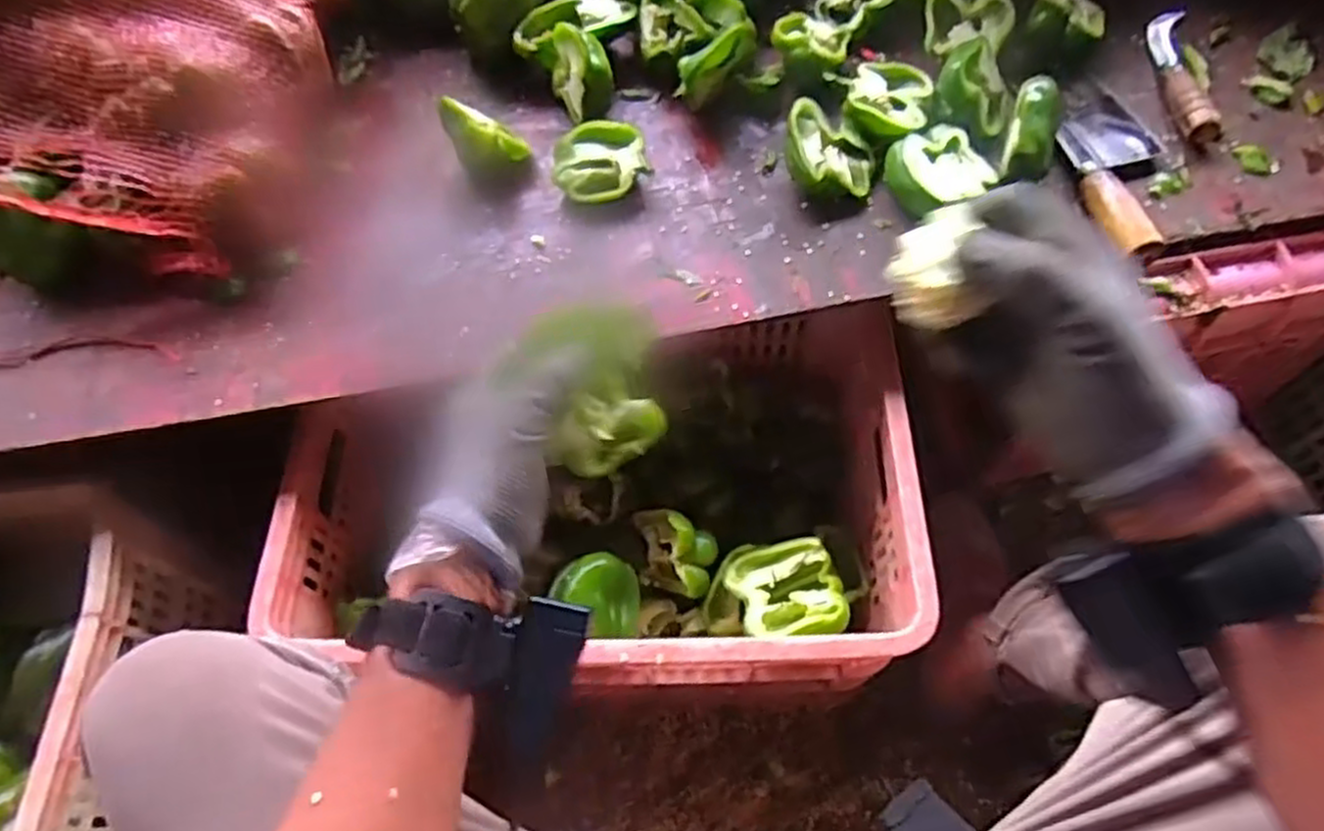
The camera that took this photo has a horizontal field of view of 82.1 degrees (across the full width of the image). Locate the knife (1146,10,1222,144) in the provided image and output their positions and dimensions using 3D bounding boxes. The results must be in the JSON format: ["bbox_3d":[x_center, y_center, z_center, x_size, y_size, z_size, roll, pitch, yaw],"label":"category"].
[{"bbox_3d":[0.470,-0.313,0.683,0.038,0.032,0.164,8,65,5],"label":"knife"}]

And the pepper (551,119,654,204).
[{"bbox_3d":[-0.054,-0.219,0.670,0.083,0.045,0.059,-13,65,-5],"label":"pepper"}]

